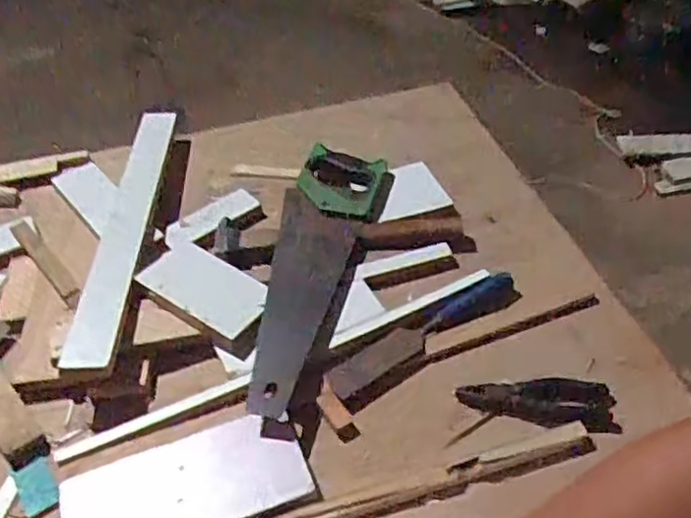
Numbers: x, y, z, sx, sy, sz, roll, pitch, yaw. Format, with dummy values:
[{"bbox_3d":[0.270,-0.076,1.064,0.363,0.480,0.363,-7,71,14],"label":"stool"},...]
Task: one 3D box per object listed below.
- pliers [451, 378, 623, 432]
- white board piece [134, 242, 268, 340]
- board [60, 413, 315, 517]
[{"bbox_3d":[0.194,0.142,0.689,0.153,0.025,0.044,7,47,9],"label":"pliers"},{"bbox_3d":[-0.164,0.030,0.772,0.164,0.025,0.069,22,51,22],"label":"white board piece"},{"bbox_3d":[-0.150,0.207,0.628,0.215,0.019,0.104,-16,48,-13],"label":"board"}]

